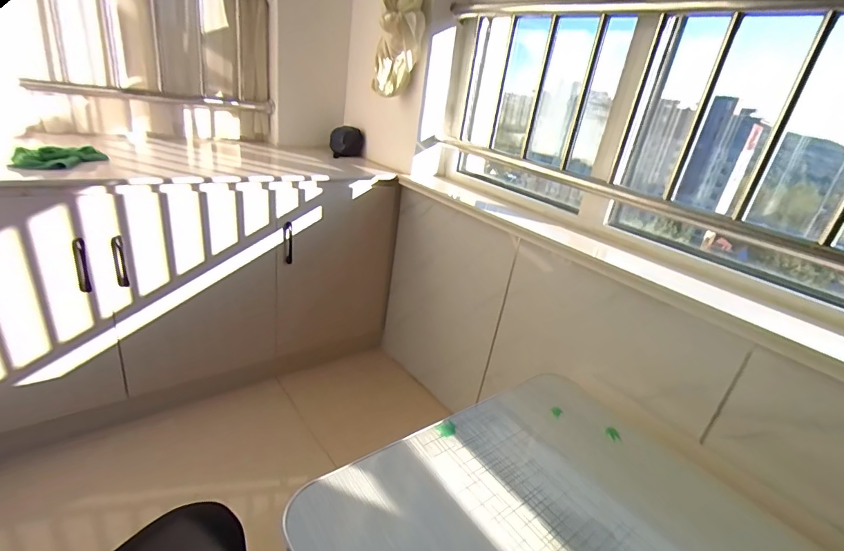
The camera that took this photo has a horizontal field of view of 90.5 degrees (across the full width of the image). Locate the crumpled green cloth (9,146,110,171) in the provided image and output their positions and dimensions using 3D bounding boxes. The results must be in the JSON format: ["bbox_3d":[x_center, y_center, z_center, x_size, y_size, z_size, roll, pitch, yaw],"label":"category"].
[{"bbox_3d":[-0.803,-0.268,0.931,0.082,0.037,0.191,7,23,-1],"label":"crumpled green cloth"}]

